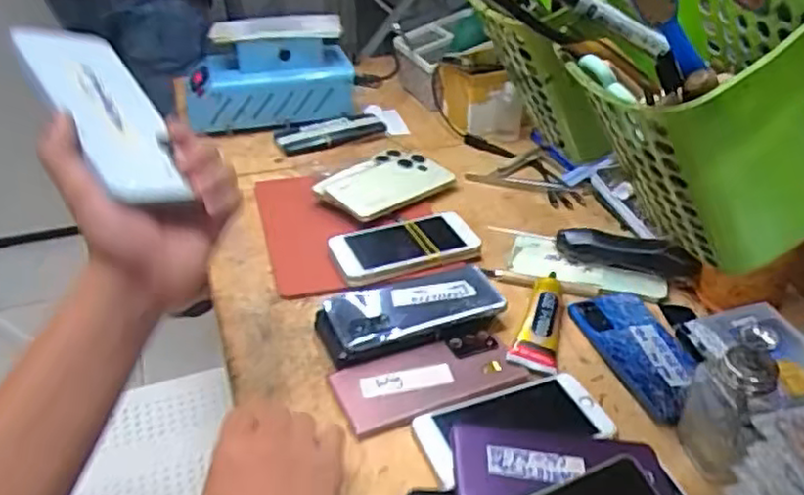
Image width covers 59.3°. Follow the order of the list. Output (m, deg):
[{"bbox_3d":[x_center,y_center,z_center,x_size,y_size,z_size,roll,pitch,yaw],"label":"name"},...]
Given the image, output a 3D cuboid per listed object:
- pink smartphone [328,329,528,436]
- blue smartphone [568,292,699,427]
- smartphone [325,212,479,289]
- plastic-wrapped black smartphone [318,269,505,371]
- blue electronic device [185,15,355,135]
[{"bbox_3d":[0.023,0.114,0.616,0.160,0.014,0.070,-12,36,-17],"label":"pink smartphone"},{"bbox_3d":[0.227,0.094,0.655,0.085,0.014,0.162,-11,35,-16],"label":"blue smartphone"},{"bbox_3d":[0.007,-0.002,0.773,0.166,0.015,0.084,-16,44,-19],"label":"smartphone"},{"bbox_3d":[0.008,0.062,0.680,0.177,0.030,0.084,-14,36,-15],"label":"plastic-wrapped black smartphone"},{"bbox_3d":[-0.193,-0.250,1.030,0.237,0.143,0.105,-7,34,-10],"label":"blue electronic device"}]

